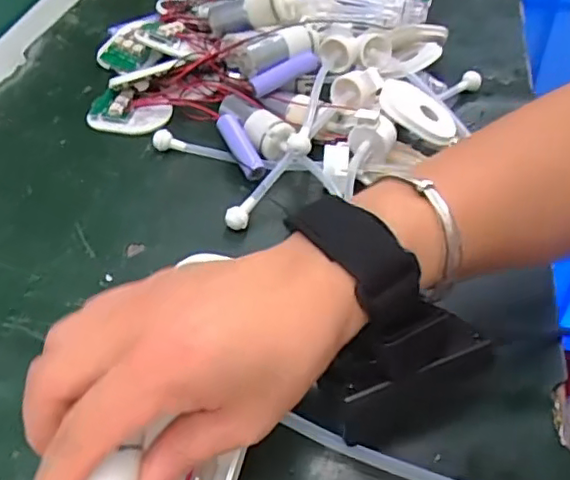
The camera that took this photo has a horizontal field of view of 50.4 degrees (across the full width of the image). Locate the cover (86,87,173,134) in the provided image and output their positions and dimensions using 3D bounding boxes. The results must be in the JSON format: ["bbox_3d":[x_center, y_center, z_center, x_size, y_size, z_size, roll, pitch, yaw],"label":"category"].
[{"bbox_3d":[-0.114,-0.097,0.443,0.060,0.016,0.037,4,48,3],"label":"cover"}]

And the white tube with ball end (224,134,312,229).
[{"bbox_3d":[-0.010,-0.037,0.370,0.013,0.009,0.073,35,81,28],"label":"white tube with ball end"}]

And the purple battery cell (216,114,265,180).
[{"bbox_3d":[-0.031,-0.063,0.404,0.013,0.011,0.051,-22,68,-19],"label":"purple battery cell"}]

